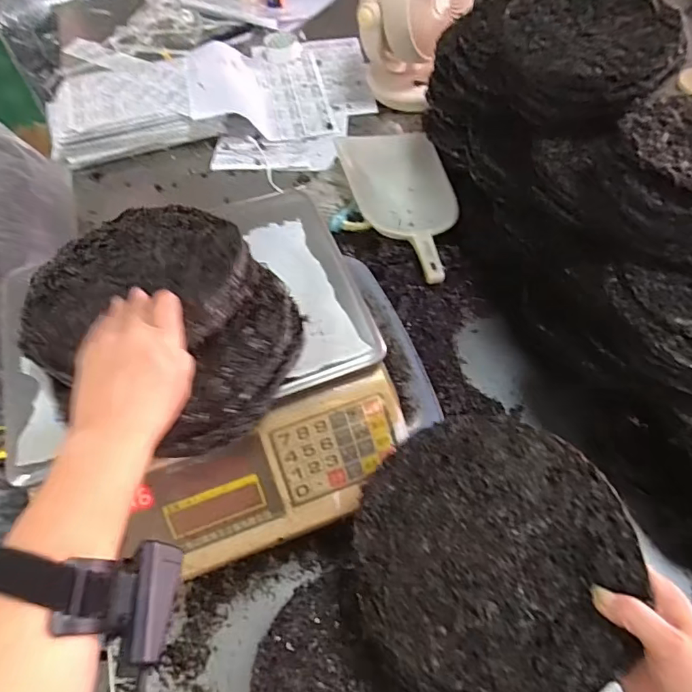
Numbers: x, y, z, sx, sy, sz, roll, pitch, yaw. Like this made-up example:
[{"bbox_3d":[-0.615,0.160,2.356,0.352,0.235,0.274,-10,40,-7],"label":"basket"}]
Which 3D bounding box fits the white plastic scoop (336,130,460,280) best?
[{"bbox_3d":[0.101,-0.236,0.841,0.171,0.089,0.333,-12,59,-6],"label":"white plastic scoop"}]

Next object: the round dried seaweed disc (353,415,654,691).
[{"bbox_3d":[0.098,0.150,0.350,0.190,0.008,0.189,-10,65,21],"label":"round dried seaweed disc"}]

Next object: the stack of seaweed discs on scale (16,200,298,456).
[{"bbox_3d":[-0.160,-0.034,0.409,0.193,0.051,0.255,-38,65,-19],"label":"stack of seaweed discs on scale"}]

